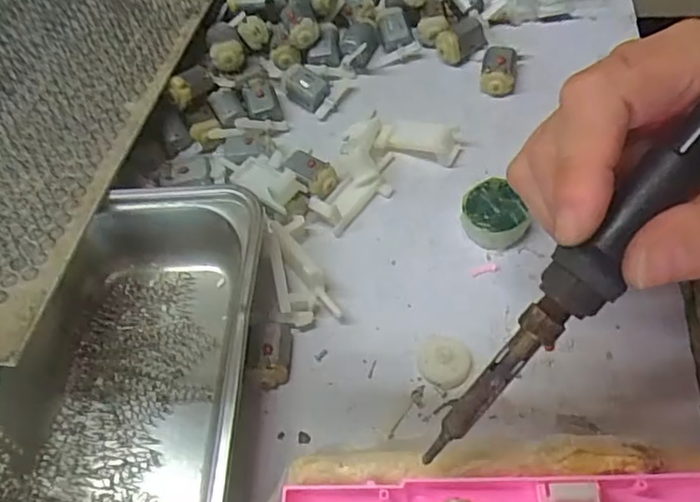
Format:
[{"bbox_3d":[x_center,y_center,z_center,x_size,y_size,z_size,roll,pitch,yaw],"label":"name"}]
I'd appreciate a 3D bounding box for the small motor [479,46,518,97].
[{"bbox_3d":[0.087,-0.106,0.355,0.019,0.016,0.028,8,60,9],"label":"small motor"}]

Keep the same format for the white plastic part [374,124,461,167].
[{"bbox_3d":[0.038,-0.062,0.336,0.044,0.014,0.019,14,61,13],"label":"white plastic part"}]

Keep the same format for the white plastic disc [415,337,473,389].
[{"bbox_3d":[0.043,0.050,0.274,0.024,0.007,0.023,-2,59,3],"label":"white plastic disc"}]

